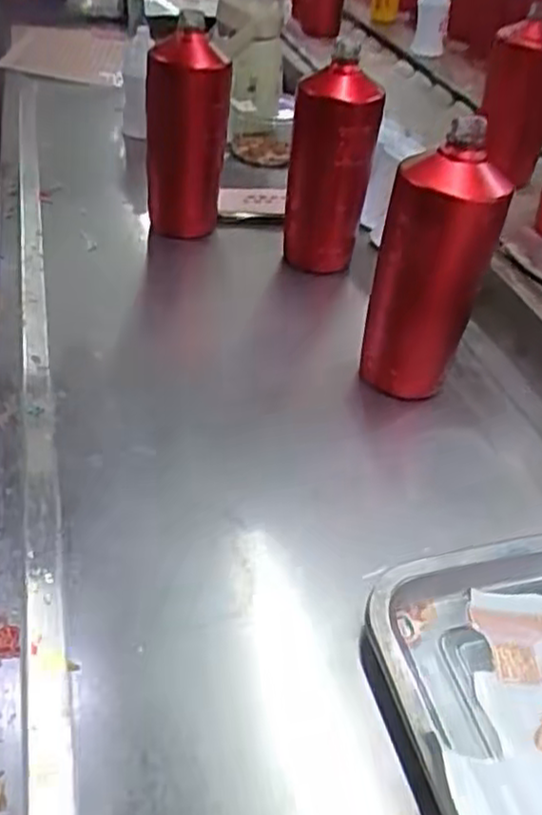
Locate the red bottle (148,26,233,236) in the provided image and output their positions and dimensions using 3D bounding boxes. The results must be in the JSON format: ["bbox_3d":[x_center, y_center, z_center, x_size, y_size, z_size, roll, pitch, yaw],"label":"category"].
[{"bbox_3d":[-0.091,-0.285,0.778,0.087,0.198,0.094,-1,40,-6],"label":"red bottle"}]

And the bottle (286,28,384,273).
[{"bbox_3d":[0.060,-0.243,0.732,0.083,0.201,0.089,5,40,1],"label":"bottle"}]

